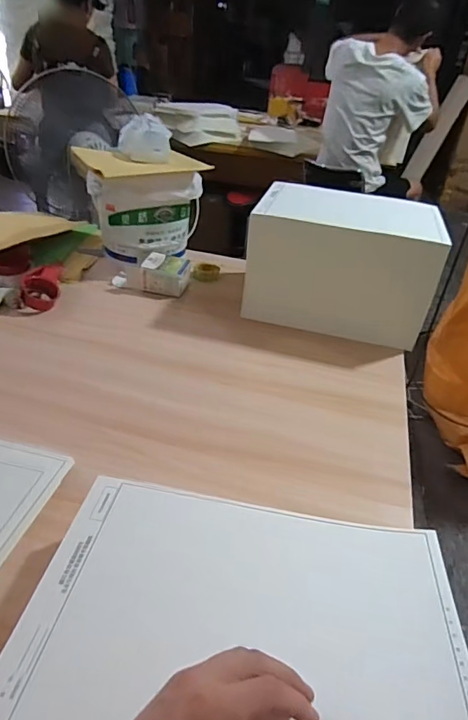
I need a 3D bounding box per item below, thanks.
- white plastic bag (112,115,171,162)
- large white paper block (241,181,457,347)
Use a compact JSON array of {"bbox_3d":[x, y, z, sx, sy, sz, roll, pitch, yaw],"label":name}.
[{"bbox_3d":[-0.212,-0.515,1.066,0.128,0.077,0.098,1,36,-7],"label":"white plastic bag"},{"bbox_3d":[0.230,-0.215,0.986,0.357,0.214,0.252,14,36,11],"label":"large white paper block"}]

